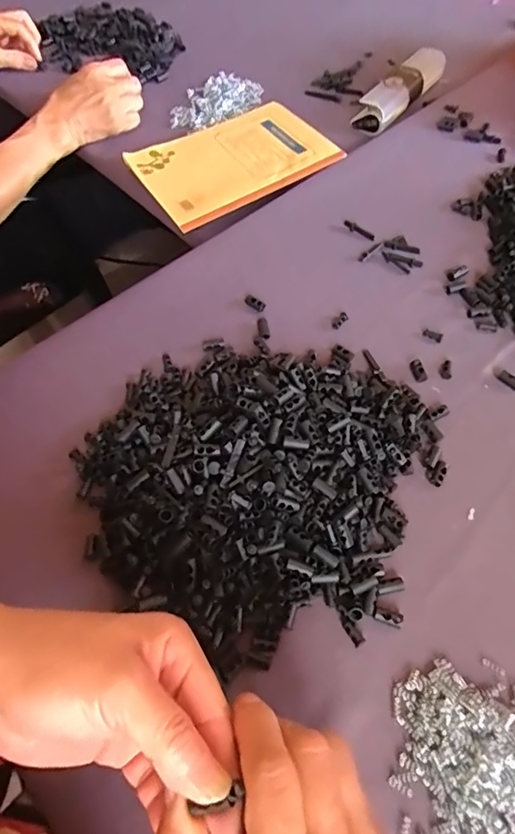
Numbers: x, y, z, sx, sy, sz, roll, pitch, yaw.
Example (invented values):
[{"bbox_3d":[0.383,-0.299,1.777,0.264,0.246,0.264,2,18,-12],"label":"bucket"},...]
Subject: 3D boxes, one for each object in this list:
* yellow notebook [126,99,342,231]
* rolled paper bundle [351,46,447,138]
[{"bbox_3d":[-0.025,-0.292,0.575,0.207,0.016,0.148,-30,64,-16],"label":"yellow notebook"},{"bbox_3d":[0.180,-0.410,0.631,0.042,0.028,0.170,34,65,19],"label":"rolled paper bundle"}]

